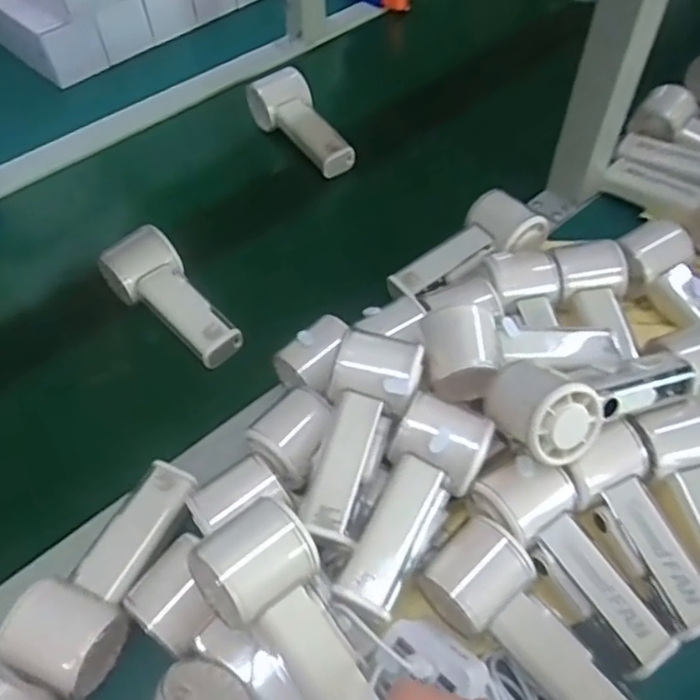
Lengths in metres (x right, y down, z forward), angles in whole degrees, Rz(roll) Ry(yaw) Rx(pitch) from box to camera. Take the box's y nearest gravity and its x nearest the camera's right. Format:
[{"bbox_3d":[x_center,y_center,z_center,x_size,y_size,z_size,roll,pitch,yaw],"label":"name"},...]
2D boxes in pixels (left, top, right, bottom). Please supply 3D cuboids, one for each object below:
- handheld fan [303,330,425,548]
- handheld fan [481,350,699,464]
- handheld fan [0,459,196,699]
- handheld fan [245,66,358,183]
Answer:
[{"bbox_3d":[0.007,0.056,0.444,0.056,0.047,0.147,14,70,11],"label":"handheld fan"},{"bbox_3d":[0.169,0.037,0.460,0.151,0.059,0.063,-7,13,-29],"label":"handheld fan"},{"bbox_3d":[-0.156,0.142,0.429,0.057,0.043,0.150,19,55,14],"label":"handheld fan"},{"bbox_3d":[-0.050,-0.256,0.735,0.060,0.058,0.148,-33,72,-22],"label":"handheld fan"}]

